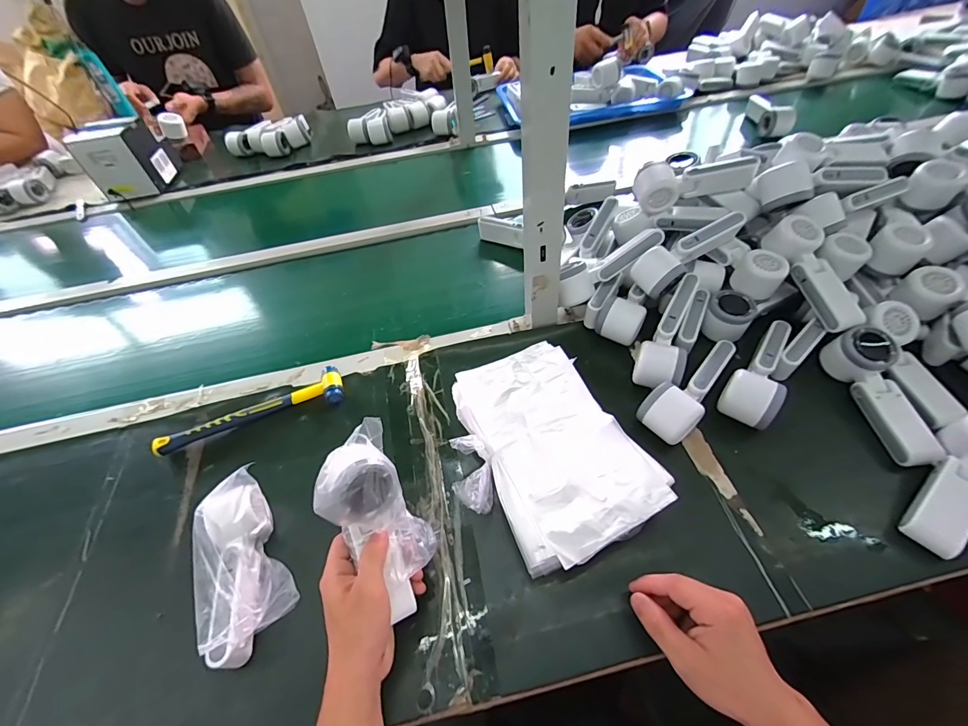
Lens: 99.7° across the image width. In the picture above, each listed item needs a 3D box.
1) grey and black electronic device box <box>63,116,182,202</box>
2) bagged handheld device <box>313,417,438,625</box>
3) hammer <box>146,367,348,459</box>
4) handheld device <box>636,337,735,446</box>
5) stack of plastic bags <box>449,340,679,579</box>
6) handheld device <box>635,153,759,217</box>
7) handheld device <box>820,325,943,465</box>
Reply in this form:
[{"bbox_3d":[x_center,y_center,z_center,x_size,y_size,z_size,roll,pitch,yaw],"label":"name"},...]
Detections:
[{"bbox_3d":[-0.874,-0.506,1.010,0.133,0.155,0.179,-10,52,-3],"label":"grey and black electronic device box"},{"bbox_3d":[-0.100,0.148,0.386,0.075,0.058,0.169,-26,98,-15],"label":"bagged handheld device"},{"bbox_3d":[-0.317,0.062,0.564,0.244,0.025,0.059,-16,51,-7],"label":"hammer"},{"bbox_3d":[0.260,0.031,0.505,0.160,0.051,0.058,-36,56,-21],"label":"handheld device"},{"bbox_3d":[0.063,0.099,0.465,0.194,0.067,0.238,-25,53,-13],"label":"stack of plastic bags"},{"bbox_3d":[0.320,-0.282,0.627,0.159,0.064,0.059,-4,51,3],"label":"handheld device"},{"bbox_3d":[0.471,0.038,0.483,0.055,0.051,0.164,-9,67,-3],"label":"handheld device"}]

